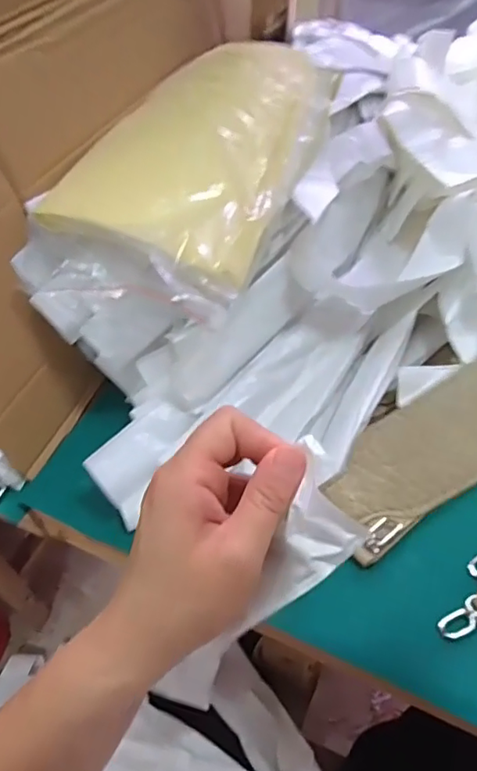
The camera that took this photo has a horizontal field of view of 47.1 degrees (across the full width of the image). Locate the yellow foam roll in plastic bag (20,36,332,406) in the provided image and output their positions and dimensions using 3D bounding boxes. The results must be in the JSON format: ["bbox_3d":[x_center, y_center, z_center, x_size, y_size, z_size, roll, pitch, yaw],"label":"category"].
[{"bbox_3d":[-0.033,-0.183,0.526,0.207,0.116,0.376,28,77,23],"label":"yellow foam roll in plastic bag"}]

